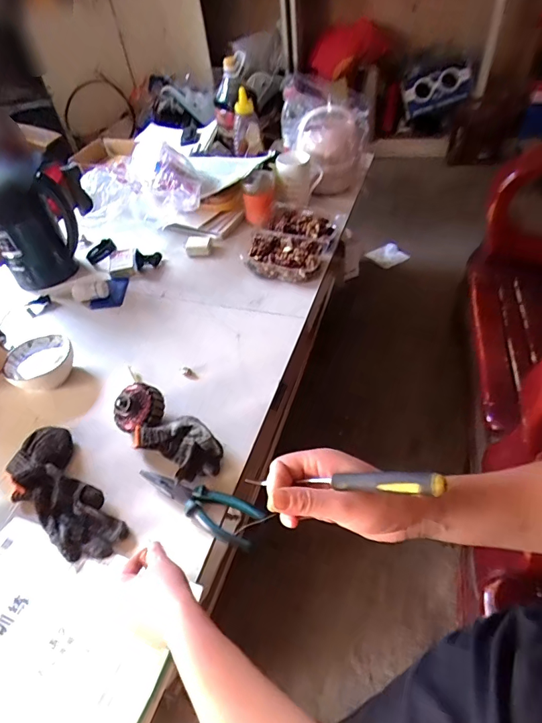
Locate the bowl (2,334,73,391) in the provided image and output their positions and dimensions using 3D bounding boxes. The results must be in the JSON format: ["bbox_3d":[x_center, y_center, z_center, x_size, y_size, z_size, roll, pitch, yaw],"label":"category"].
[{"bbox_3d":[-0.408,0.006,0.760,0.110,0.055,0.110,-3,47,3],"label":"bowl"}]

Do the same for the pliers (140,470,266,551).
[{"bbox_3d":[-0.100,0.188,0.569,0.178,0.021,0.055,17,51,21],"label":"pliers"}]

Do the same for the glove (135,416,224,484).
[{"bbox_3d":[-0.127,0.124,0.606,0.117,0.068,0.074,26,55,27],"label":"glove"}]

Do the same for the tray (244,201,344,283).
[{"bbox_3d":[0.040,-0.269,0.948,0.175,0.053,0.236,15,51,19],"label":"tray"}]

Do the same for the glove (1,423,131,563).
[{"bbox_3d":[-0.290,0.181,0.586,0.098,0.036,0.229,-37,54,-25],"label":"glove"}]

